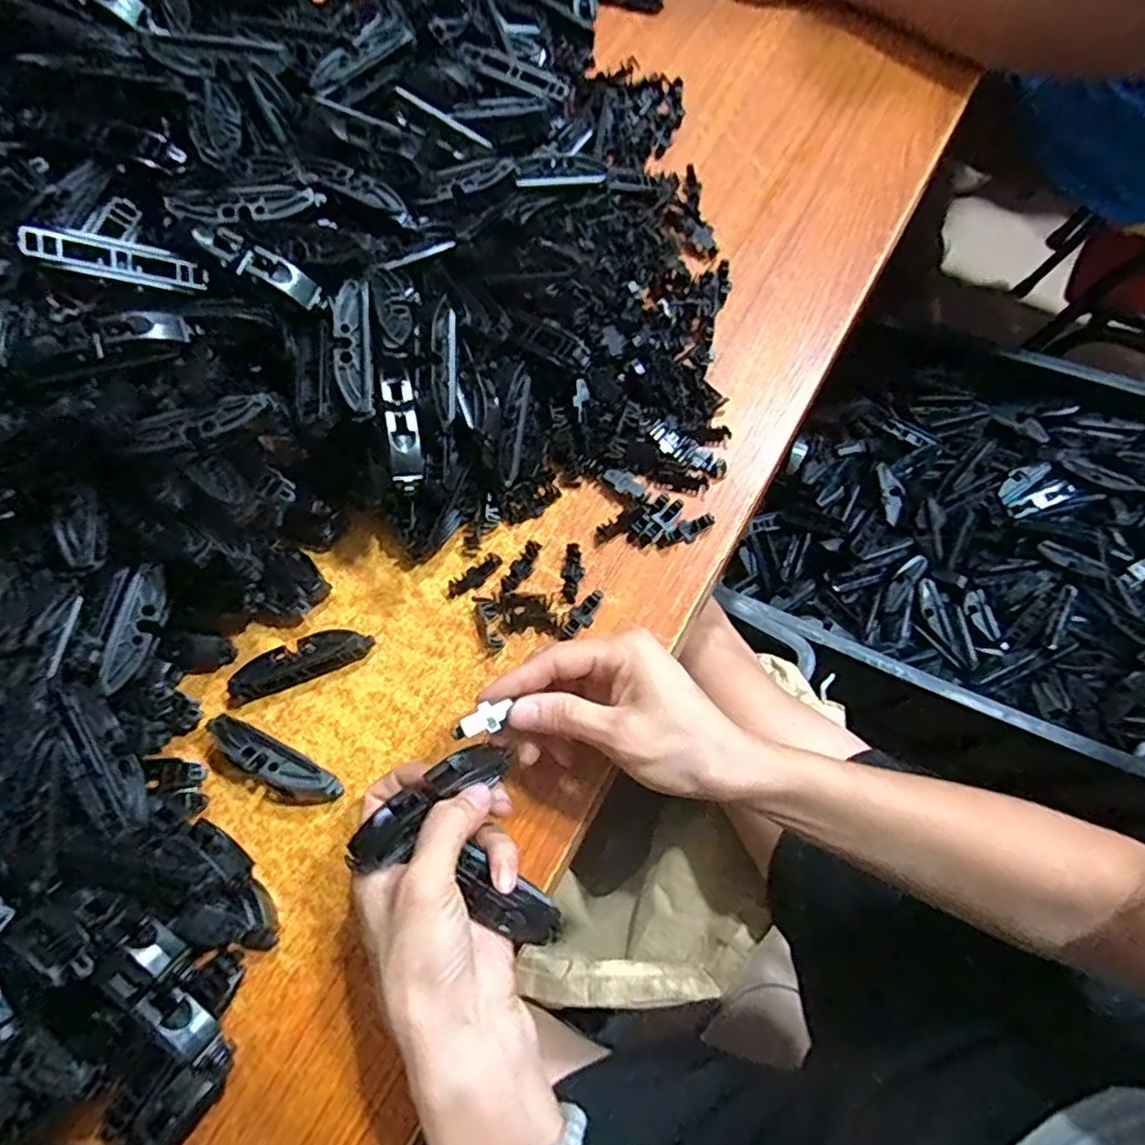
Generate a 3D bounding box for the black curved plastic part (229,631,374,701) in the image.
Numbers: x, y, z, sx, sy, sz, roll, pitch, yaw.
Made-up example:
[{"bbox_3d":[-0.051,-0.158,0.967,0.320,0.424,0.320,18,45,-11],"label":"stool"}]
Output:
[{"bbox_3d":[-0.152,0.049,0.367,0.078,0.013,0.022,-22,68,-4],"label":"black curved plastic part"}]

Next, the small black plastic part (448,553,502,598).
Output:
[{"bbox_3d":[-0.058,0.002,0.386,0.036,0.004,0.013,-38,70,-10],"label":"small black plastic part"}]

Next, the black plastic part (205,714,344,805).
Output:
[{"bbox_3d":[-0.157,0.101,0.345,0.076,0.021,0.022,27,73,15],"label":"black plastic part"}]

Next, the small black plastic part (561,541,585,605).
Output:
[{"bbox_3d":[0.000,-0.001,0.379,0.013,0.008,0.038,-1,68,5],"label":"small black plastic part"}]

